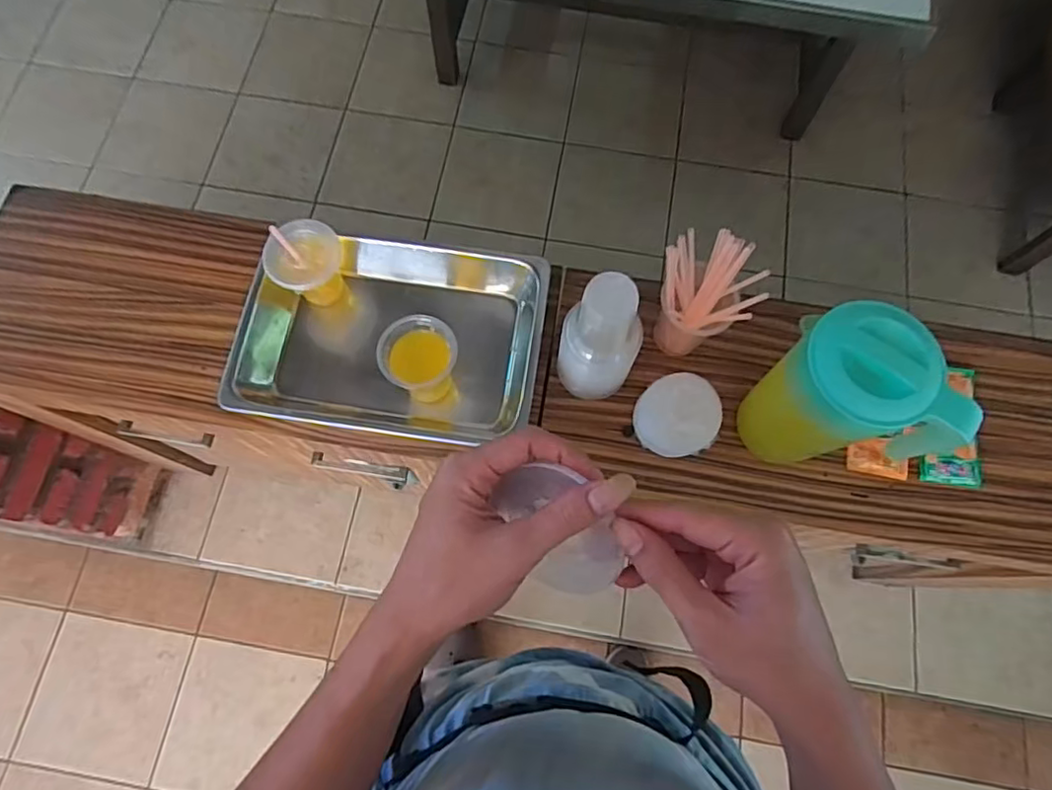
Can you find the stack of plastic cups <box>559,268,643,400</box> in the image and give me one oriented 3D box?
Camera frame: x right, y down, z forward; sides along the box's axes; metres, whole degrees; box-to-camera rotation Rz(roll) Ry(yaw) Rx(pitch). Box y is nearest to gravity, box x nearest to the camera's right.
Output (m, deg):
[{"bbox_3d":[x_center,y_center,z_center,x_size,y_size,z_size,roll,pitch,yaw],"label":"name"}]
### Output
[{"bbox_3d":[0.085,-0.059,0.695,0.086,0.199,0.070,7,72,1],"label":"stack of plastic cups"}]

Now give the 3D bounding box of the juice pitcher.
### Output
[{"bbox_3d":[0.328,0.005,0.644,0.144,0.232,0.112,5,72,0],"label":"juice pitcher"}]

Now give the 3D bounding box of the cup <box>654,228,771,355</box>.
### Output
[{"bbox_3d":[0.205,-0.117,0.731,0.095,0.148,0.091,0,72,-1],"label":"cup"}]

